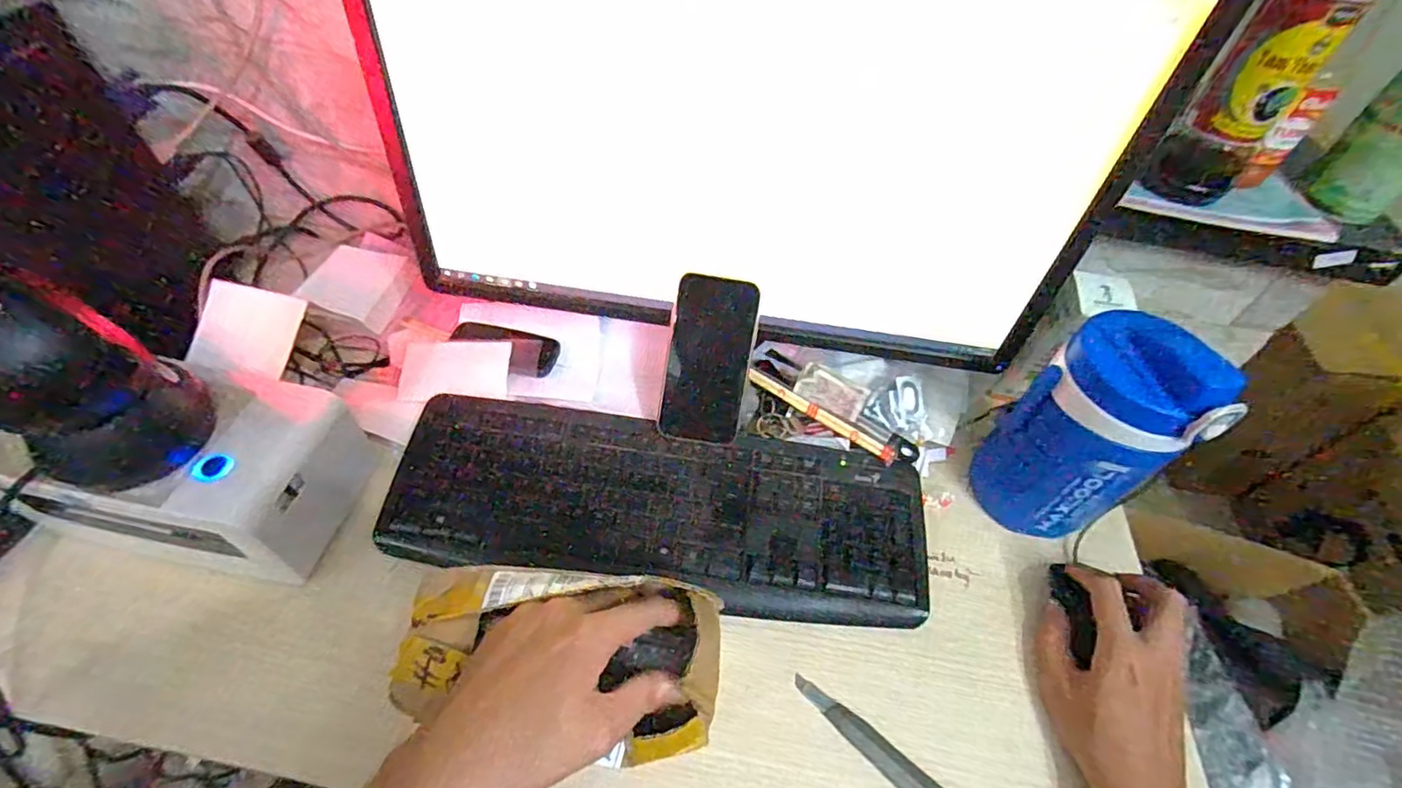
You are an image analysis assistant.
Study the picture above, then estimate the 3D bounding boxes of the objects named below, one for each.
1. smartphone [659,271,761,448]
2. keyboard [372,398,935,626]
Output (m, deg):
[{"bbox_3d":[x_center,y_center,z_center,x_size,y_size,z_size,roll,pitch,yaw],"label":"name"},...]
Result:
[{"bbox_3d":[0.007,-0.029,0.523,0.070,0.007,0.144,9,100,1],"label":"smartphone"},{"bbox_3d":[-0.030,0.095,0.506,0.443,0.020,0.152,7,51,-1],"label":"keyboard"}]

